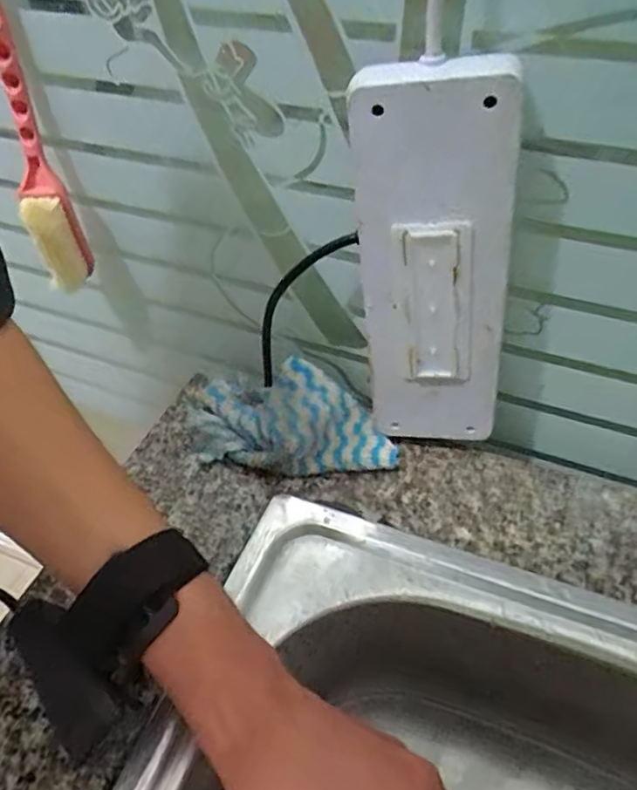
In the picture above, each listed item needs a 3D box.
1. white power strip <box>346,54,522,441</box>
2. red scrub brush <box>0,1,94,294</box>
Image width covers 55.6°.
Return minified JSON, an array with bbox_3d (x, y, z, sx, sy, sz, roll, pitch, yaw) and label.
[{"bbox_3d":[0.063,-0.057,0.339,0.081,0.232,0.040,6,44,9],"label":"white power strip"},{"bbox_3d":[-0.194,-0.163,0.397,0.033,0.207,0.040,-14,44,-12],"label":"red scrub brush"}]

